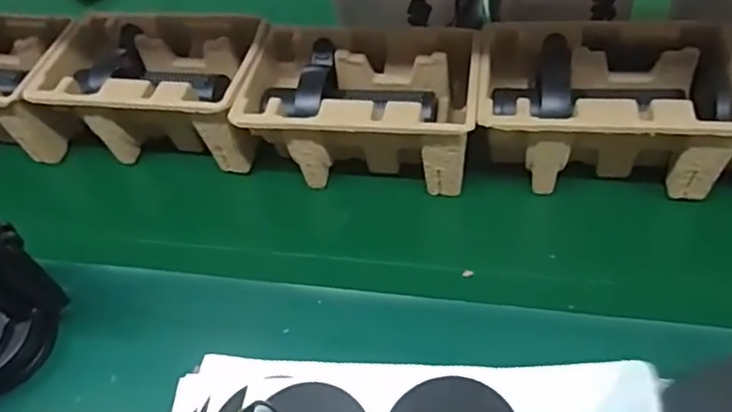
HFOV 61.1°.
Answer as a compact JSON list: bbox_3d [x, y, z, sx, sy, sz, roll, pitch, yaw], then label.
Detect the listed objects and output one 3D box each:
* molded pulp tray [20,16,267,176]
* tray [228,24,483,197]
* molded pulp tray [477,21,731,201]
[{"bbox_3d":[-0.219,-0.127,0.680,0.231,0.103,0.143,8,53,12],"label":"molded pulp tray"},{"bbox_3d":[-0.001,-0.090,0.638,0.221,0.123,0.139,4,52,9],"label":"tray"},{"bbox_3d":[0.221,-0.085,0.600,0.219,0.123,0.142,6,52,11],"label":"molded pulp tray"}]

